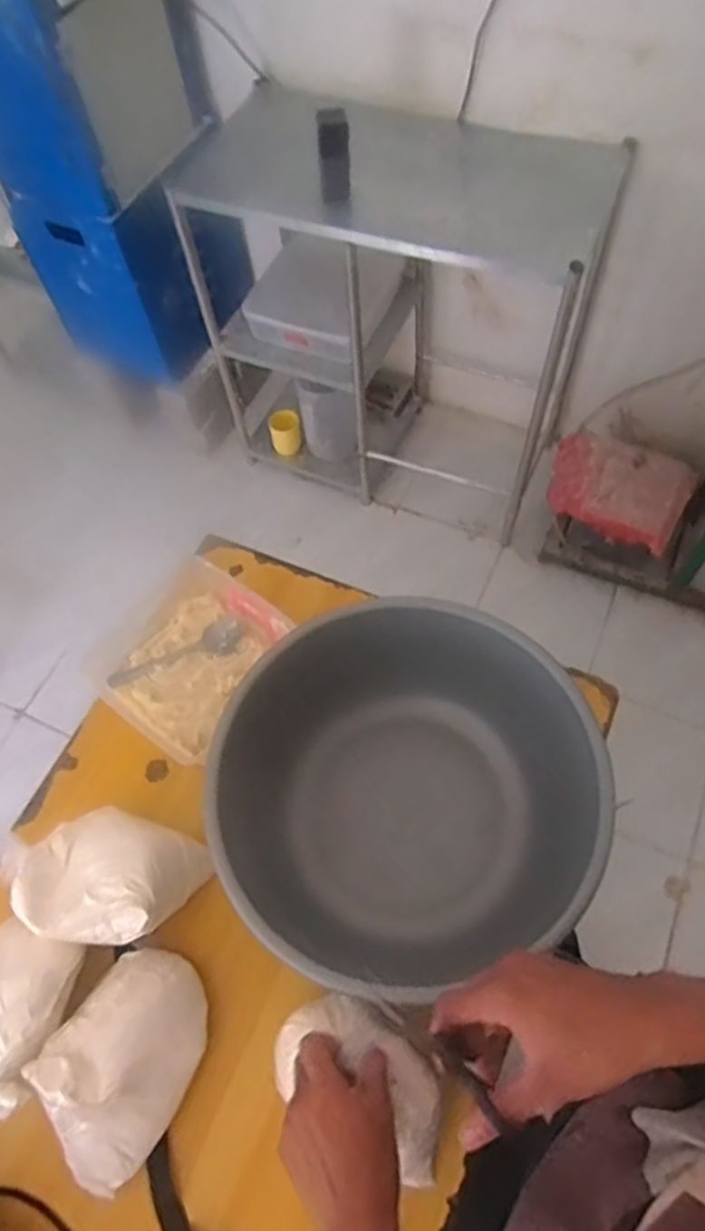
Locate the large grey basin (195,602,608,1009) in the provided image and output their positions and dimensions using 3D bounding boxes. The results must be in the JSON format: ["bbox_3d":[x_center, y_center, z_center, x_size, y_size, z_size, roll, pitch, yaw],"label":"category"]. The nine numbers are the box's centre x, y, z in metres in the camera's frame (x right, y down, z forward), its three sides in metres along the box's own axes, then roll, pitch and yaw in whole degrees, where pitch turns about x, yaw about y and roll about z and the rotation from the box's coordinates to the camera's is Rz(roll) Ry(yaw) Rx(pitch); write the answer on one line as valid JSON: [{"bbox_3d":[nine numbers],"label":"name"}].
[{"bbox_3d":[0.051,0.181,0.728,0.367,0.184,0.338,-2,62,3],"label":"large grey basin"}]

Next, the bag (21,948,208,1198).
[{"bbox_3d":[-0.216,0.417,0.648,0.123,0.104,0.189,25,67,16],"label":"bag"}]

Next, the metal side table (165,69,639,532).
[{"bbox_3d":[0.065,-0.671,1.608,0.863,0.785,0.400,18,65,13],"label":"metal side table"}]

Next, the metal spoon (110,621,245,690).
[{"bbox_3d":[-0.212,0.052,0.846,0.167,0.014,0.037,-27,64,-10],"label":"metal spoon"}]

